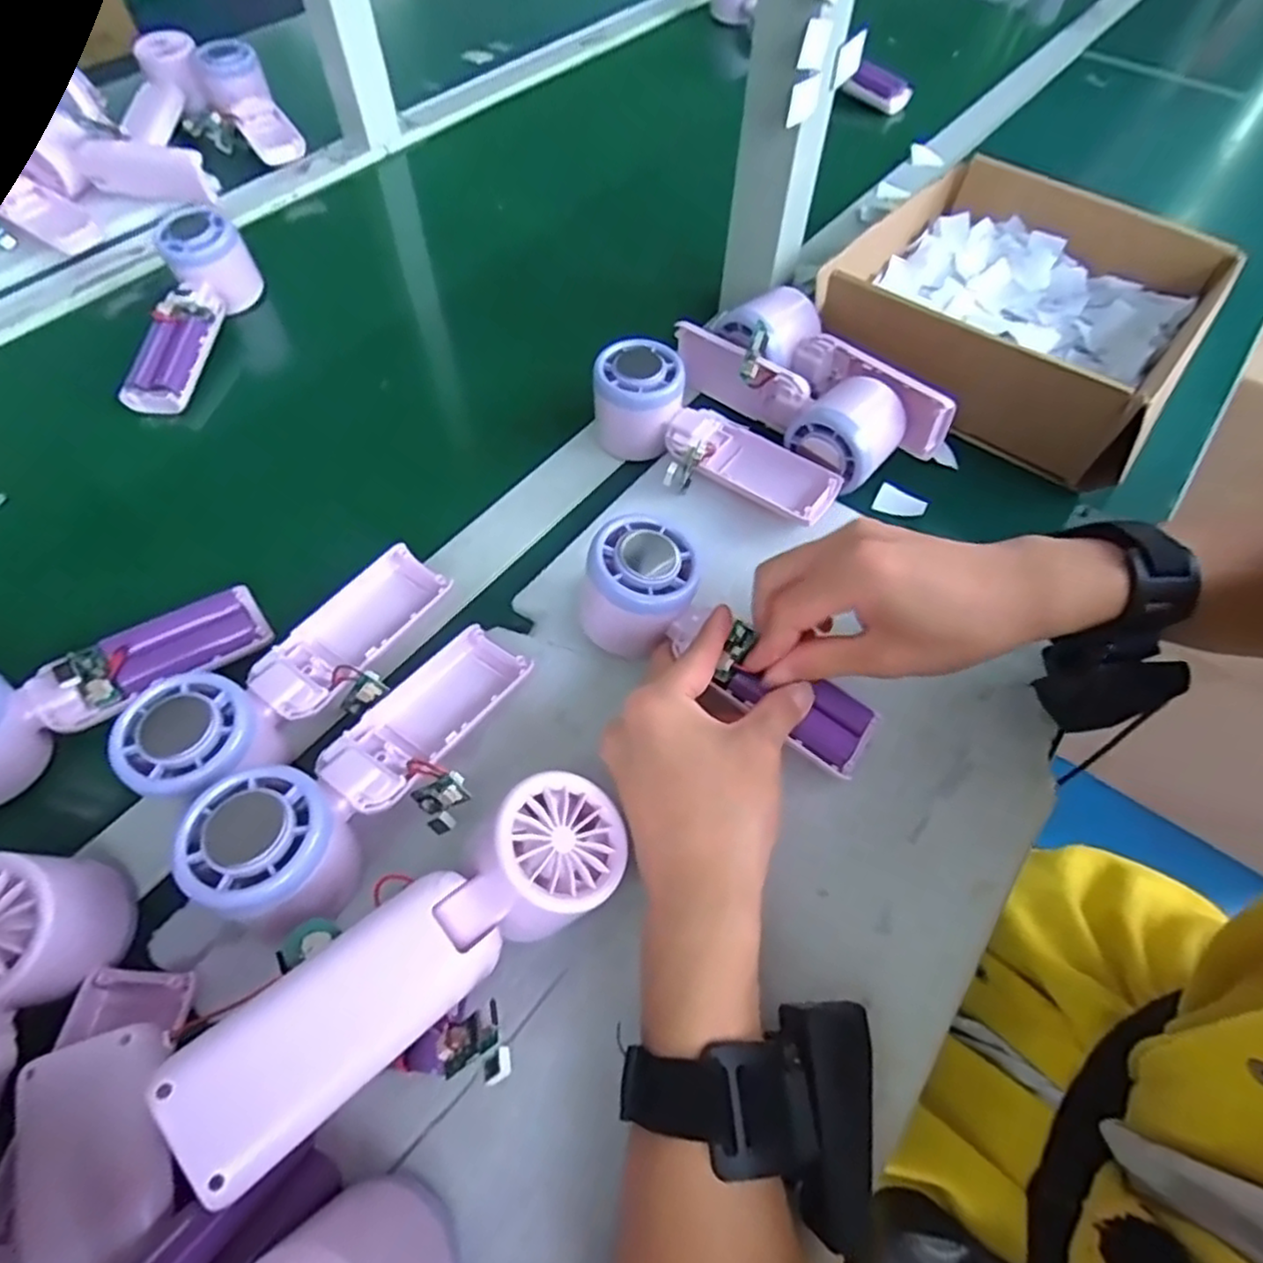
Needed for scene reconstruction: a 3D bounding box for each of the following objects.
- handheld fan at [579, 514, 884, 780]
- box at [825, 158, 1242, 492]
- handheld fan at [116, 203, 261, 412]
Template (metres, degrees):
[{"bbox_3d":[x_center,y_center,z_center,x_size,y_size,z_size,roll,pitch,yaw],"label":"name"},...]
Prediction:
[{"bbox_3d":[0.047,0.008,0.356,0.162,0.057,0.051,34,62,6],"label":"handheld fan"},{"bbox_3d":[0.264,-0.223,0.498,0.232,0.070,0.240,29,61,19],"label":"box"},{"bbox_3d":[-0.324,-0.229,0.515,0.050,0.053,0.163,5,71,4],"label":"handheld fan"}]

